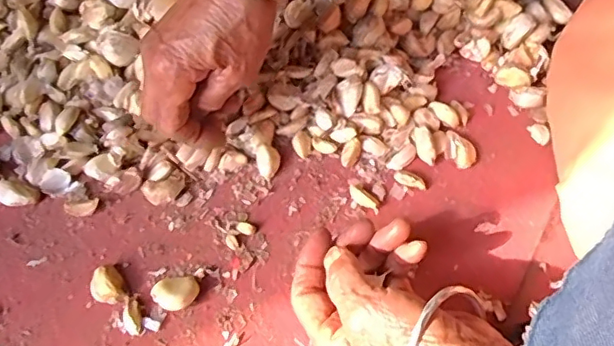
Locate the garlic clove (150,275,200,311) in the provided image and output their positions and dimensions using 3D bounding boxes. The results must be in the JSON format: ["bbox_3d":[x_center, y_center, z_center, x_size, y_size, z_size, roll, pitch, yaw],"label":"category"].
[{"bbox_3d":[-0.084,0.078,0.365,0.029,0.013,0.022,-18,63,-12],"label":"garlic clove"}]

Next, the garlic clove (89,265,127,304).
[{"bbox_3d":[-0.130,0.073,0.368,0.020,0.011,0.027,-26,65,-16],"label":"garlic clove"}]

